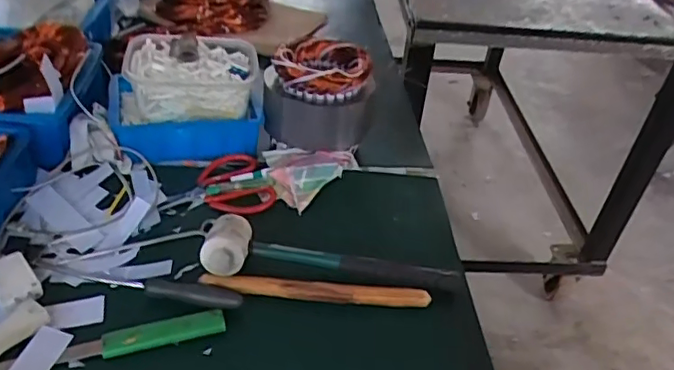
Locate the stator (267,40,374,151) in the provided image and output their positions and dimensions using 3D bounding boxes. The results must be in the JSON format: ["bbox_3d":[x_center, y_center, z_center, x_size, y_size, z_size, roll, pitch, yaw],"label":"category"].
[{"bbox_3d":[-0.021,-0.120,0.787,0.125,0.127,0.104,17,40,13],"label":"stator"}]

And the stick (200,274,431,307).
[{"bbox_3d":[-0.021,0.115,0.629,0.242,0.020,0.019,3,39,-4],"label":"stick"}]

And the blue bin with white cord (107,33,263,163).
[{"bbox_3d":[-0.203,-0.117,0.782,0.195,0.127,0.122,-8,41,-18],"label":"blue bin with white cord"}]

